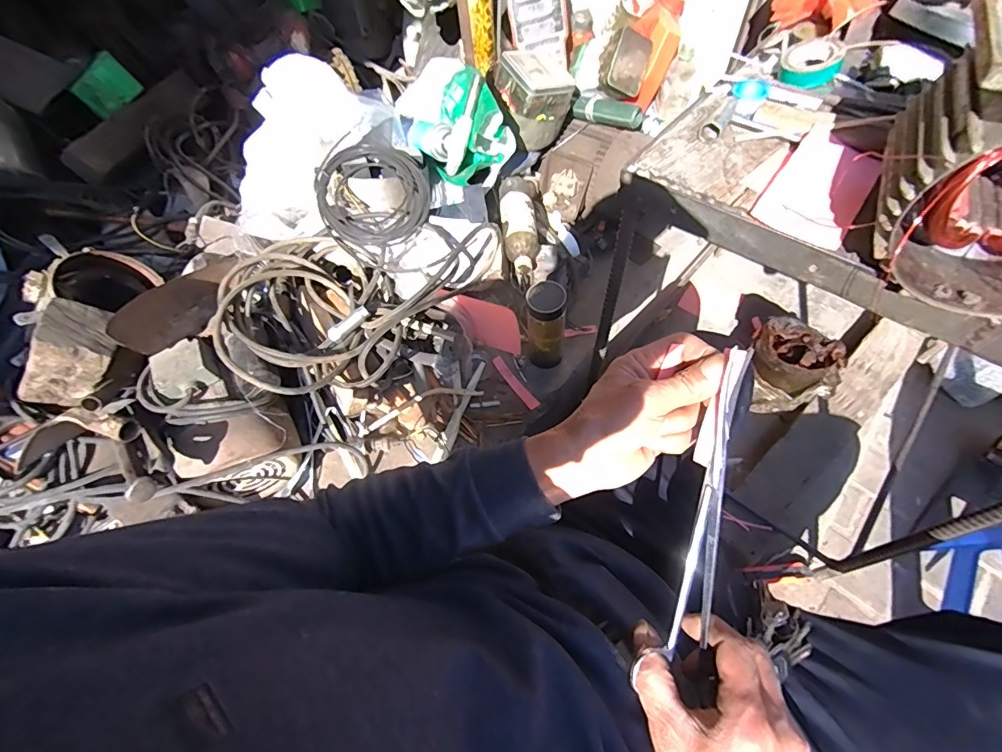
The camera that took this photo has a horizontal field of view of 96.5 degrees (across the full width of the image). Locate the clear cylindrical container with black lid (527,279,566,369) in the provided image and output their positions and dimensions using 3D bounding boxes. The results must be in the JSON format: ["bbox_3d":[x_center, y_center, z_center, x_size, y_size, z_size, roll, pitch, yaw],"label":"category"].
[{"bbox_3d":[0.080,-0.082,0.792,0.060,0.186,0.060,-2,59,3],"label":"clear cylindrical container with black lid"}]

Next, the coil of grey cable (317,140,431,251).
[{"bbox_3d":[-0.232,-0.326,0.813,0.188,0.053,0.216,-41,81,-2],"label":"coil of grey cable"}]

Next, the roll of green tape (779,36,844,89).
[{"bbox_3d":[0.362,-0.366,0.524,0.060,0.027,0.060,-8,59,13],"label":"roll of green tape"}]

